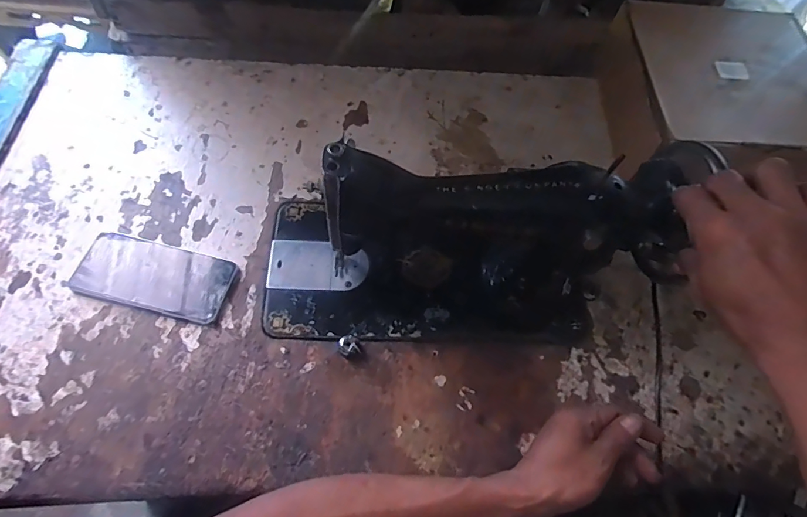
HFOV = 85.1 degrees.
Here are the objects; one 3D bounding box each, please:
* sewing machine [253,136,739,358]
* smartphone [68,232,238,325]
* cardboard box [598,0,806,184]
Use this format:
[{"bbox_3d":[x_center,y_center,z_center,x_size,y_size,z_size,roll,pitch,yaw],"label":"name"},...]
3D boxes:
[{"bbox_3d":[0.037,-0.008,0.438,0.370,0.193,0.153,5,64,-1],"label":"sewing machine"},{"bbox_3d":[-0.281,0.019,0.497,0.165,0.011,0.078,13,64,3],"label":"smartphone"},{"bbox_3d":[0.425,-0.224,0.605,0.259,0.095,0.257,6,66,-4],"label":"cardboard box"}]

